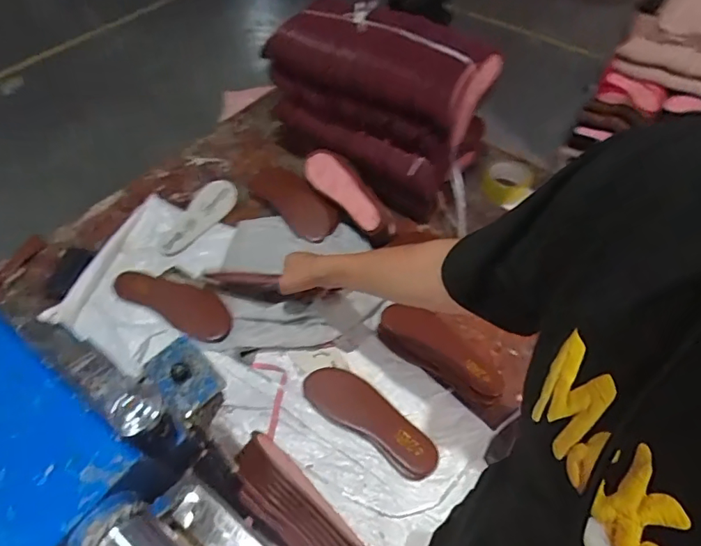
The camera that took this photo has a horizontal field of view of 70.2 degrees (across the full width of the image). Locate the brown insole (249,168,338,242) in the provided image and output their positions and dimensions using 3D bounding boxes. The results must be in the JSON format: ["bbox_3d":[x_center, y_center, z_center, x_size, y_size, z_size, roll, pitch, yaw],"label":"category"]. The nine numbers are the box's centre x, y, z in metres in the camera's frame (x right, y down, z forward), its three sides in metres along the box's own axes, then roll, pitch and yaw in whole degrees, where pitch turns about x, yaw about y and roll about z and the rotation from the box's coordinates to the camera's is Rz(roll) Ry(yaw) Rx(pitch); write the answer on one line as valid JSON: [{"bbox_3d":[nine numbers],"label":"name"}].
[{"bbox_3d":[-0.119,-0.159,1.037,0.096,0.020,0.241,-30,59,-24],"label":"brown insole"}]

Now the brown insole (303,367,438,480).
[{"bbox_3d":[0.030,0.218,0.753,0.223,0.019,0.077,33,57,22],"label":"brown insole"}]

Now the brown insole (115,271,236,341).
[{"bbox_3d":[-0.303,0.045,0.870,0.228,0.014,0.087,27,55,18],"label":"brown insole"}]

